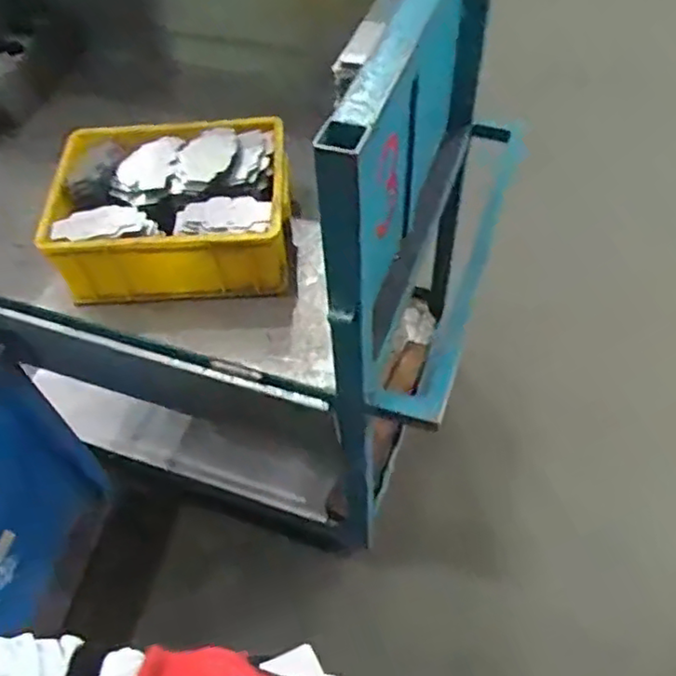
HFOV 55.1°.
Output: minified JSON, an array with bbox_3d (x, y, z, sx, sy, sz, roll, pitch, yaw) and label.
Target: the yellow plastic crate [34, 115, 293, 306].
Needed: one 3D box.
[{"bbox_3d":[-0.252,-0.206,1.002,0.353,0.154,0.284,-2,52,1],"label":"yellow plastic crate"}]

